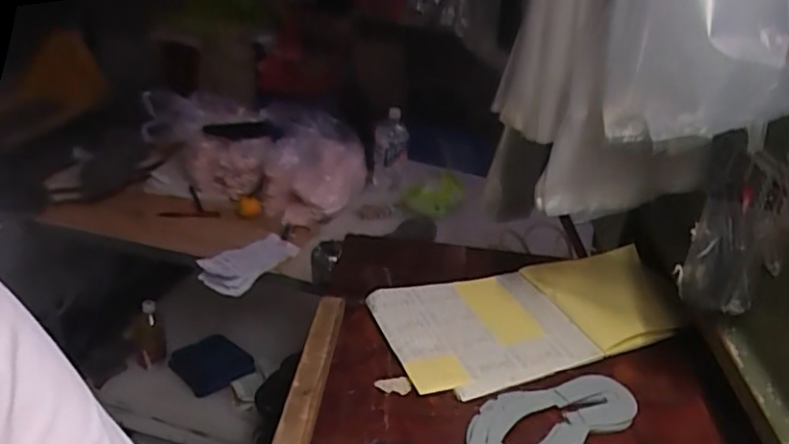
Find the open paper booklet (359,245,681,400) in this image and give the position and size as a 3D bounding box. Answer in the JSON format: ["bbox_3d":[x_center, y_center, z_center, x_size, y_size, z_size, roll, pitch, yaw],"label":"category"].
[{"bbox_3d":[0.200,0.129,0.829,0.440,0.026,0.214,-8,31,-18],"label":"open paper booklet"}]

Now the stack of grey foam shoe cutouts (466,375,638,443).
[{"bbox_3d":[0.163,0.215,0.657,0.225,0.012,0.098,-12,32,-25],"label":"stack of grey foam shoe cutouts"}]

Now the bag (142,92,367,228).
[{"bbox_3d":[-0.320,-0.167,1.445,0.509,0.206,0.266,19,33,25],"label":"bag"}]

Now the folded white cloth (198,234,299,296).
[{"bbox_3d":[-0.289,0.093,1.214,0.118,0.059,0.187,26,36,33],"label":"folded white cloth"}]

